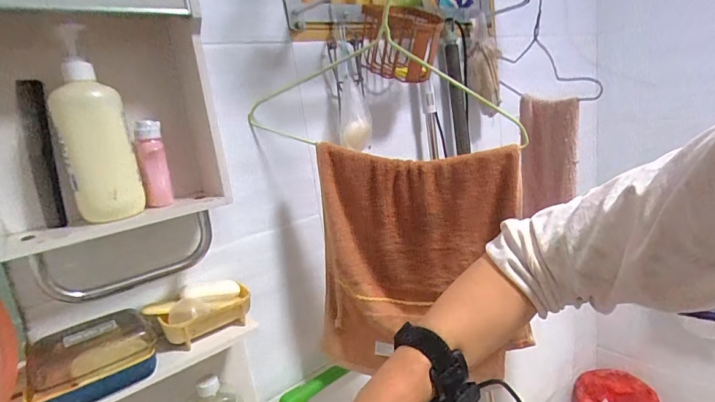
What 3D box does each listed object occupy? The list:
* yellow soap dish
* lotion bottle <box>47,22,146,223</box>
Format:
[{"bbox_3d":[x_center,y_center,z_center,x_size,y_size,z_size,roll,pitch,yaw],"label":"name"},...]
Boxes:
[{"bbox_3d":[-0.219,0.157,0.585,0.080,0.057,0.135,5,18,44],"label":"yellow soap dish"},{"bbox_3d":[-0.300,-0.085,0.463,0.069,0.200,0.062,-16,15,-29],"label":"lotion bottle"}]

